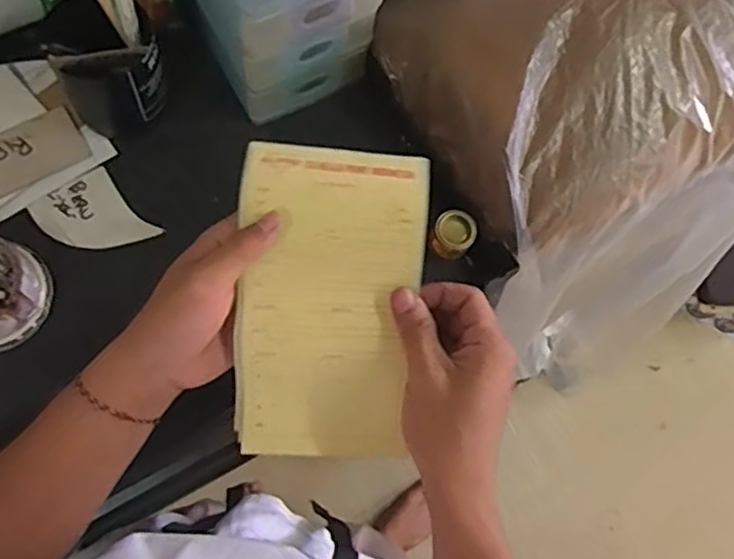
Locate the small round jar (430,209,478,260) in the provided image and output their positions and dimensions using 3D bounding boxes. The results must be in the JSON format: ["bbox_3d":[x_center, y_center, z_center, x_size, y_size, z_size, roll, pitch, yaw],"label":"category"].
[{"bbox_3d":[0.085,-0.044,0.659,0.040,0.026,0.042,2,75,-6],"label":"small round jar"}]

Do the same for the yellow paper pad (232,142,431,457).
[{"bbox_3d":[-0.024,0.018,0.424,0.109,0.022,0.190,4,103,0],"label":"yellow paper pad"}]

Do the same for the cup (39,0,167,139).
[{"bbox_3d":[-0.241,-0.194,0.628,0.081,0.138,0.089,2,75,-6],"label":"cup"}]

